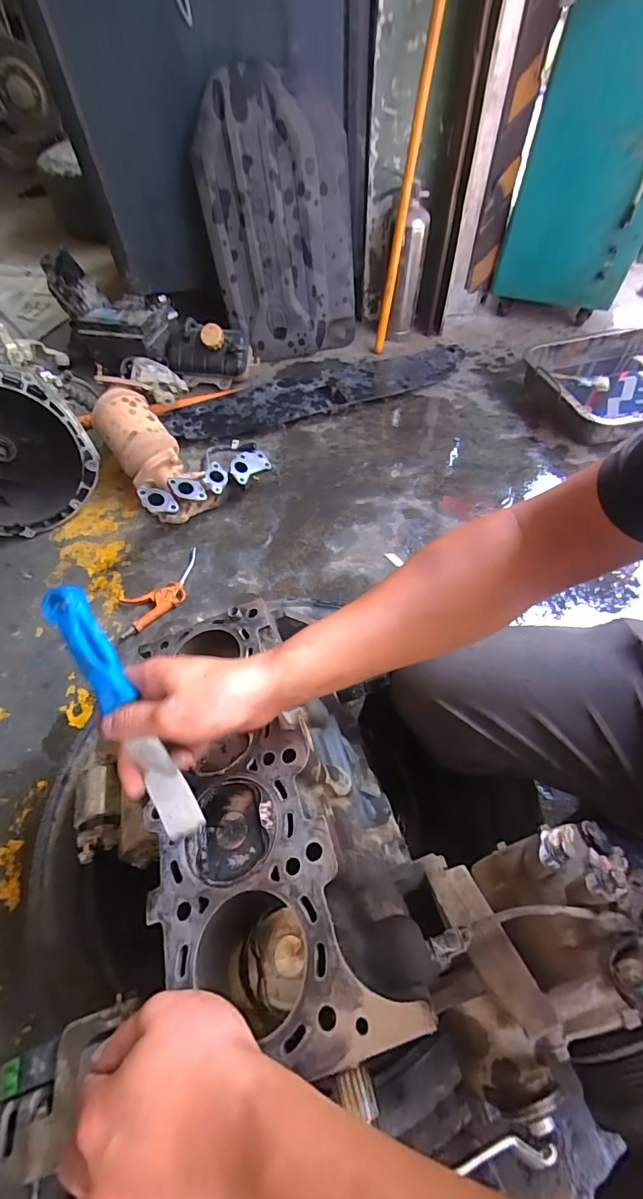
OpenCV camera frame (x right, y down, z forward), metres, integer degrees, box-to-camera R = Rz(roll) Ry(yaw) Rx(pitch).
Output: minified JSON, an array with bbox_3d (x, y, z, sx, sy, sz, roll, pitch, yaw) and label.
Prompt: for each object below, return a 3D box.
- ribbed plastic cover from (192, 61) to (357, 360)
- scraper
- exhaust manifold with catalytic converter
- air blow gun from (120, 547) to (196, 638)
[{"bbox_3d":[-0.100,-0.975,1.173,0.395,0.544,0.138,-8,57,-3],"label":"ribbed plastic cover"},{"bbox_3d":[-0.149,0.080,0.322,0.028,0.020,0.203,-30,86,-16],"label":"scraper"},{"bbox_3d":[-0.313,-0.353,1.011,0.303,0.182,0.382,-30,60,-16],"label":"exhaust manifold with catalytic converter"},{"bbox_3d":[-0.326,-0.016,0.887,0.204,0.022,0.105,-33,61,-18],"label":"air blow gun"}]

